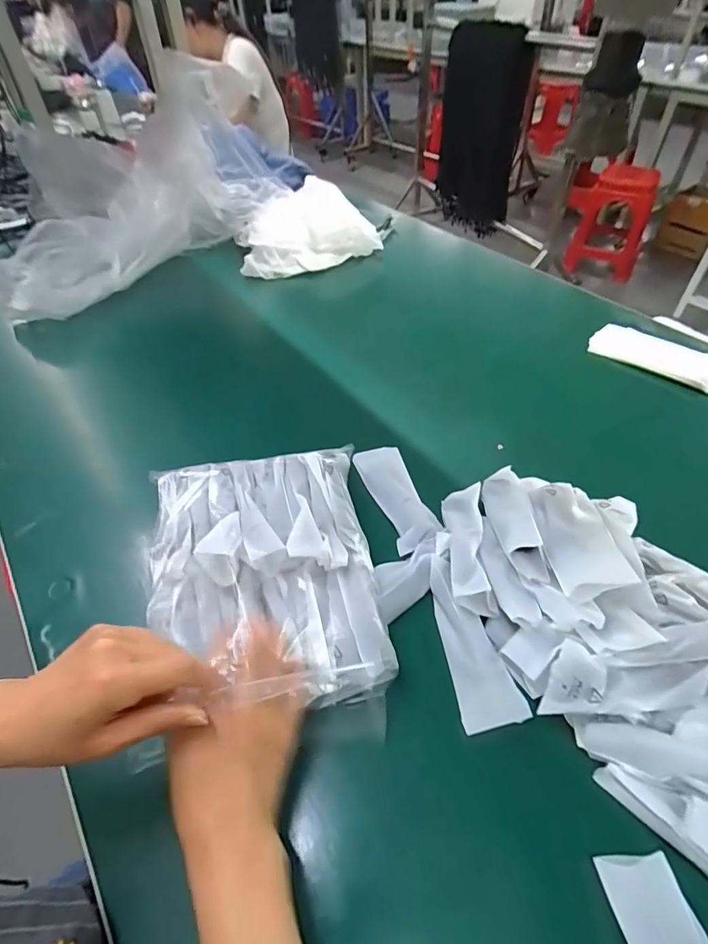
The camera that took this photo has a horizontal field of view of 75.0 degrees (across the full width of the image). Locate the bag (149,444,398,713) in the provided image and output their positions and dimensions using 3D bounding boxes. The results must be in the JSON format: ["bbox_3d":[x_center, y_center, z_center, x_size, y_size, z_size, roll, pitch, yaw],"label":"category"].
[{"bbox_3d":[-0.088,0.090,0.439,0.206,0.076,0.250,-9,47,-5],"label":"bag"}]

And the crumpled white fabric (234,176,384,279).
[{"bbox_3d":[-0.097,-0.512,0.967,0.294,0.099,0.188,-11,48,-7],"label":"crumpled white fabric"}]

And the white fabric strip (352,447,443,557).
[{"bbox_3d":[0.046,0.025,0.525,0.053,0.017,0.143,-28,53,4],"label":"white fabric strip"}]

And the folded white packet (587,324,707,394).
[{"bbox_3d":[0.465,-0.181,0.708,0.182,0.019,0.082,33,56,28],"label":"folded white packet"}]

